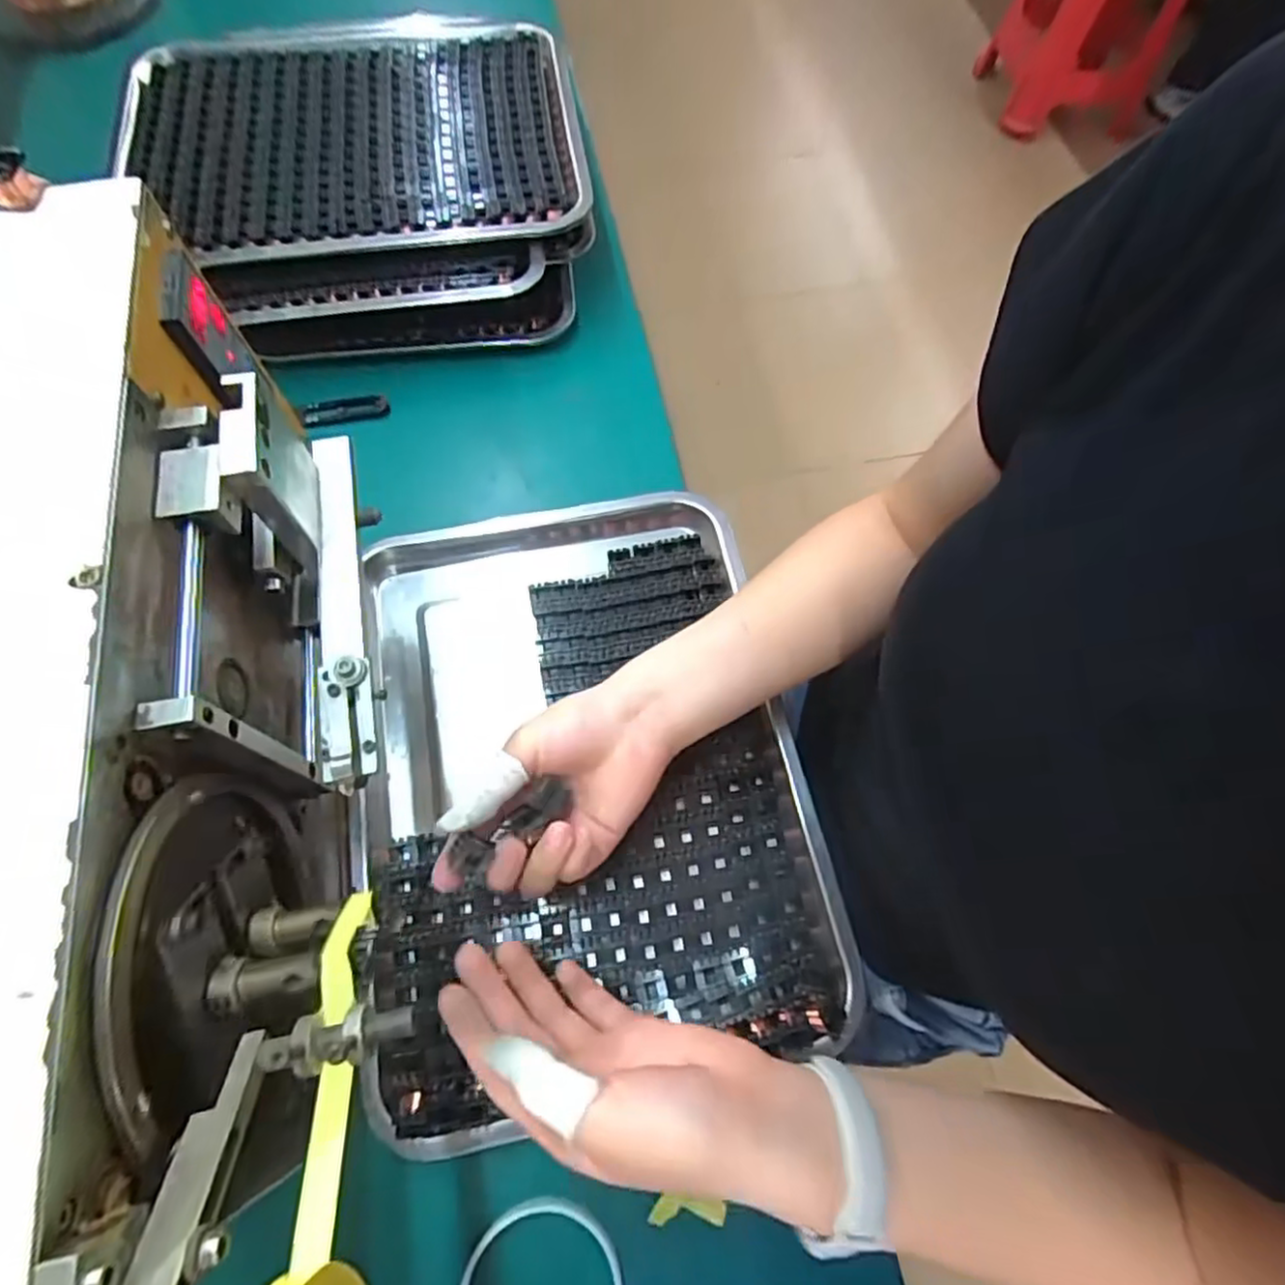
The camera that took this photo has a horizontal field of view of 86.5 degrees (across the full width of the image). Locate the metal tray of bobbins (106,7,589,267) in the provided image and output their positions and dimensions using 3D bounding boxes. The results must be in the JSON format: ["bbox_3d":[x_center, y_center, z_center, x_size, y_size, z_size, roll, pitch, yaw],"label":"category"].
[{"bbox_3d":[-0.249,-0.461,0.611,0.377,0.027,0.322,-8,68,-5],"label":"metal tray of bobbins"}]

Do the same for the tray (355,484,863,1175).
[{"bbox_3d":[-0.041,0.080,0.464,0.284,0.038,0.381,-10,68,-5],"label":"tray"}]

